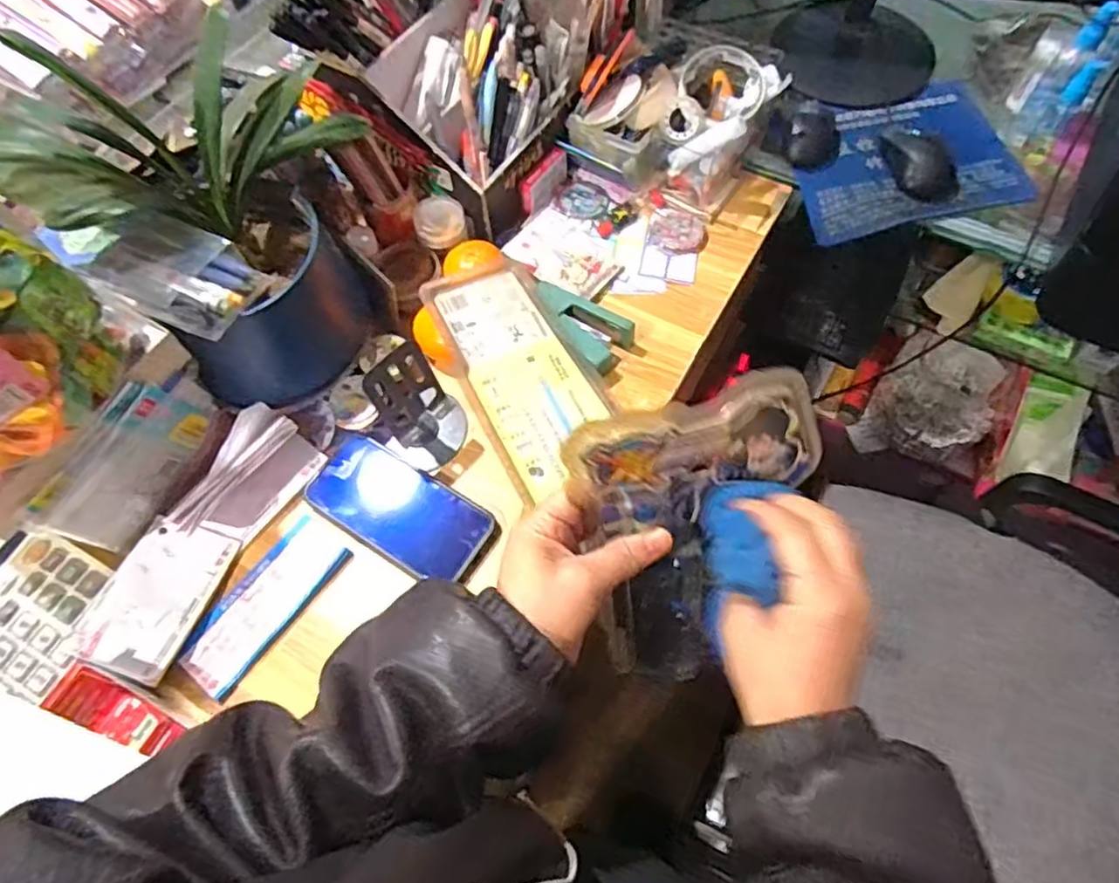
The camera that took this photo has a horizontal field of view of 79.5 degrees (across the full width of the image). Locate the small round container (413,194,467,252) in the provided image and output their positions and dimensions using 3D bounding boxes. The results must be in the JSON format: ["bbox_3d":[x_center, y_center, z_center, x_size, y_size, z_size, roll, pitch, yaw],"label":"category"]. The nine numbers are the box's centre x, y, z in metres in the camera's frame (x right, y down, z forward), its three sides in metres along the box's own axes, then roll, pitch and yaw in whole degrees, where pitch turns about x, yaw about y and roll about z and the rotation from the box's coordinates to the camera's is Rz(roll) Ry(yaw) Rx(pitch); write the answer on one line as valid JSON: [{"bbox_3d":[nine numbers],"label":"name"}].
[{"bbox_3d":[-0.121,-0.221,0.679,0.051,0.029,0.049,-2,63,3],"label":"small round container"}]

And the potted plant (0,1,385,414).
[{"bbox_3d":[-0.294,-0.207,0.586,0.255,0.227,0.239,34,70,19],"label":"potted plant"}]

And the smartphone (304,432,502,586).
[{"bbox_3d":[-0.137,0.061,0.585,0.170,0.015,0.078,31,71,10],"label":"smartphone"}]

